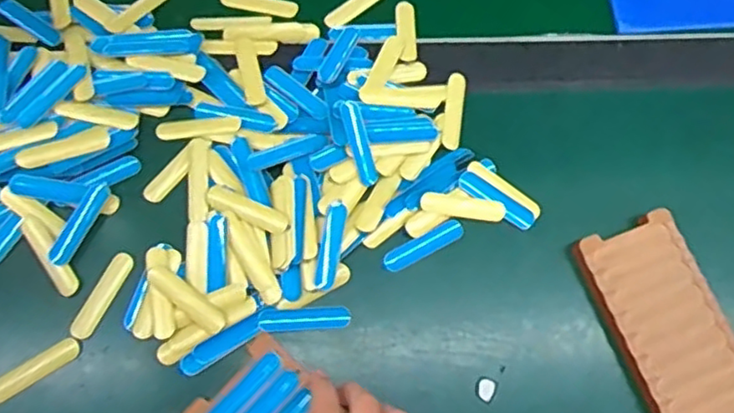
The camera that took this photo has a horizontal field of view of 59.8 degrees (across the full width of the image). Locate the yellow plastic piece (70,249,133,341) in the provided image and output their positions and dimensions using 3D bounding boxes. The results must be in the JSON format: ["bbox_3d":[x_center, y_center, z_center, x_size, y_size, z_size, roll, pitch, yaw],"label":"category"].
[{"bbox_3d":[-0.181,0.061,0.437,0.016,0.006,0.062,25,73,4],"label":"yellow plastic piece"}]

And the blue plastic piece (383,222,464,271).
[{"bbox_3d":[0.042,0.028,0.462,0.063,0.004,0.014,-26,76,-11],"label":"blue plastic piece"}]

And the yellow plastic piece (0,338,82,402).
[{"bbox_3d":[-0.224,0.110,0.428,0.064,0.006,0.013,-33,76,-10],"label":"yellow plastic piece"}]

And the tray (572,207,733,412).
[{"bbox_3d":[0.215,0.094,0.443,0.076,0.011,0.172,-20,75,-9],"label":"tray"}]

